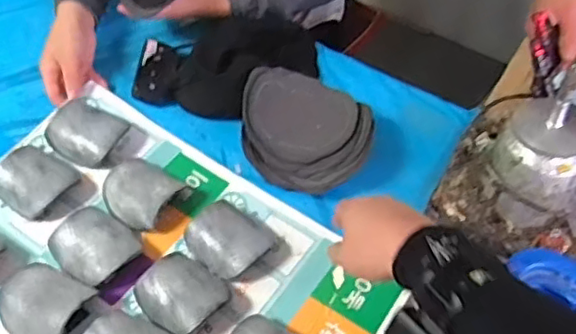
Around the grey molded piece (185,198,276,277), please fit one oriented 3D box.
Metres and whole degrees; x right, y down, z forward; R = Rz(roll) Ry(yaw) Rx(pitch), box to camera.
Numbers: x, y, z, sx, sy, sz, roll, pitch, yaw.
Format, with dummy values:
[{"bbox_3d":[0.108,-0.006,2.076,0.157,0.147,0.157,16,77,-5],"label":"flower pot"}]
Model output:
[{"bbox_3d":[-0.066,0.085,0.758,0.093,0.038,0.087,36,60,20],"label":"grey molded piece"}]

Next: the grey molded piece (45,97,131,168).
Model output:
[{"bbox_3d":[-0.263,-0.052,0.839,0.076,0.049,0.091,29,58,16],"label":"grey molded piece"}]

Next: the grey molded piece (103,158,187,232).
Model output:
[{"bbox_3d":[-0.182,0.033,0.781,0.098,0.046,0.100,22,56,12],"label":"grey molded piece"}]

